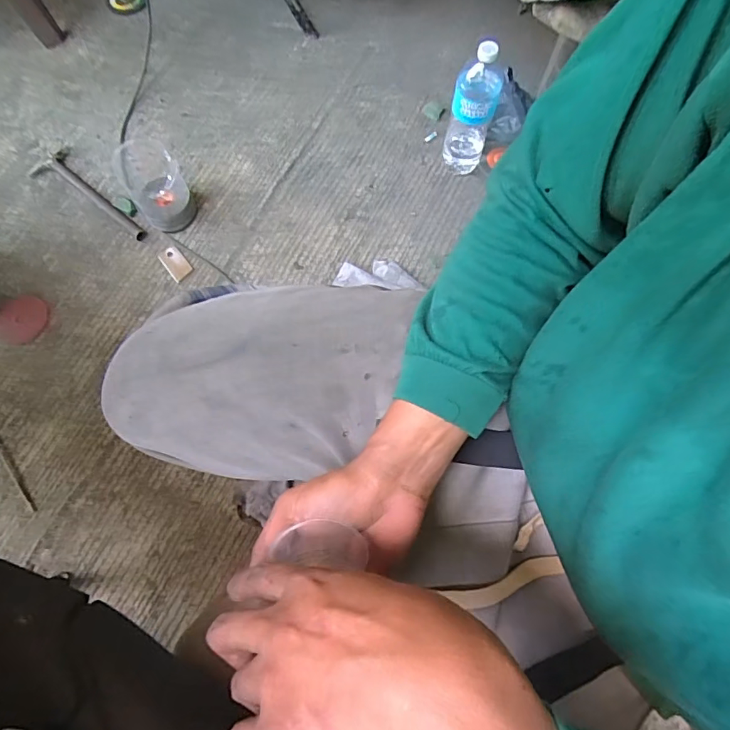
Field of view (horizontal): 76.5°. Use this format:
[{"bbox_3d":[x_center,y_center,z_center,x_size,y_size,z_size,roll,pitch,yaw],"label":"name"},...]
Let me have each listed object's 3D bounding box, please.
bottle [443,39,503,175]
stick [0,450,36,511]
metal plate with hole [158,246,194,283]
[{"bbox_3d":[0.198,-0.469,0.851,0.076,0.257,0.081,13,72,5],"label":"bottle"},{"bbox_3d":[-0.614,0.145,0.779,0.010,0.005,0.248,-38,75,-11],"label":"stick"},{"bbox_3d":[-0.363,-0.195,0.890,0.041,0.004,0.077,-38,75,-11],"label":"metal plate with hole"}]

